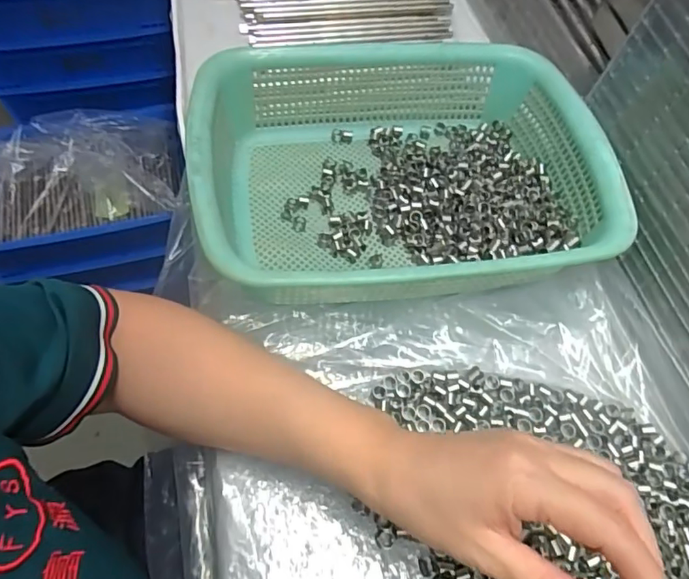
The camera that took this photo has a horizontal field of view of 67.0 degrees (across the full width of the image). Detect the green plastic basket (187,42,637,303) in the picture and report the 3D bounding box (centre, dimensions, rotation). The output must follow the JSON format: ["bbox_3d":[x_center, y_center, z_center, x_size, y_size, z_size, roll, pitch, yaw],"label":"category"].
[{"bbox_3d":[0.044,-0.091,0.399,0.292,0.080,0.221,-5,62,-5],"label":"green plastic basket"}]

